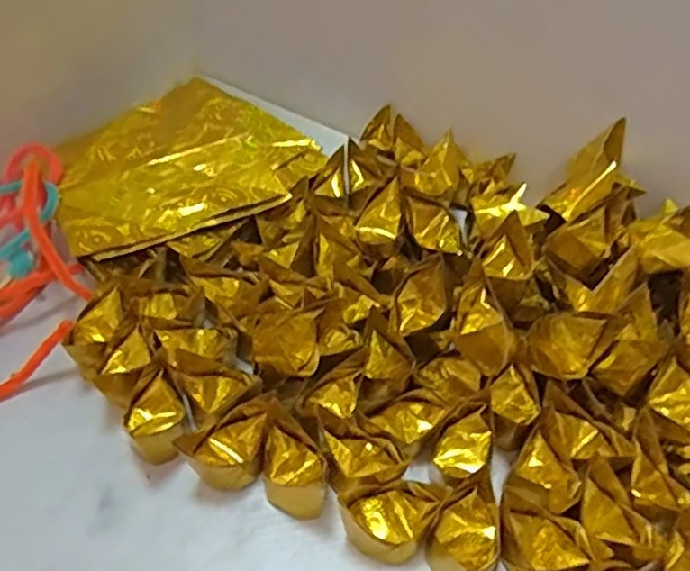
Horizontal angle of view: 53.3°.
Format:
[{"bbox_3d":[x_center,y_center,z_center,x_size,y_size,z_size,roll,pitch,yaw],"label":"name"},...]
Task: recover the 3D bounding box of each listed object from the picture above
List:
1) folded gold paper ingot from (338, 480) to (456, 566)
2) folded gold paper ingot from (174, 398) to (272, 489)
[{"bbox_3d":[0.026,0.122,0.364,0.048,0.030,0.040,-31,57,-26],"label":"folded gold paper ingot"},{"bbox_3d":[-0.060,0.088,0.384,0.032,0.039,0.055,37,57,26],"label":"folded gold paper ingot"}]

